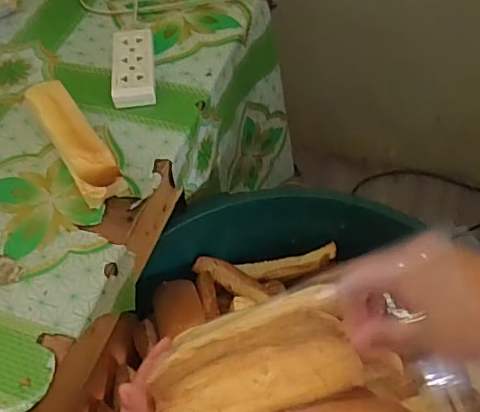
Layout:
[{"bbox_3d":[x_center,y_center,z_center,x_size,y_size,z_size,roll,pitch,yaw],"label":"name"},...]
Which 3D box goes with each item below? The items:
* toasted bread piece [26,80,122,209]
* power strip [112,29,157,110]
[{"bbox_3d":[-0.160,-0.064,0.536,0.041,0.048,0.153,-28,58,-17],"label":"toasted bread piece"},{"bbox_3d":[-0.114,-0.149,0.608,0.043,0.024,0.103,-8,54,0],"label":"power strip"}]

